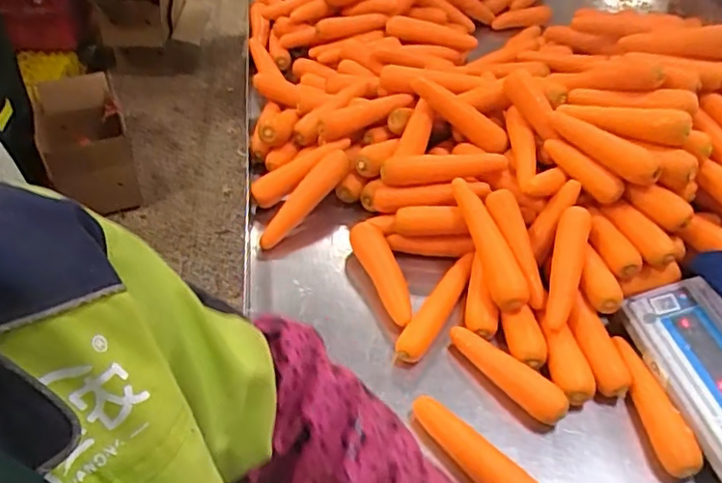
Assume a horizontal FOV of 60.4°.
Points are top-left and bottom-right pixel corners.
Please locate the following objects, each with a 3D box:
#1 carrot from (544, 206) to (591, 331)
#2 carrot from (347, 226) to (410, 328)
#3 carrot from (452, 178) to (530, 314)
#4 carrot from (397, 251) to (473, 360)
[{"bbox_3d":[0.255,0.034,0.771,0.037,0.026,0.161,14,72,9],"label":"carrot"},{"bbox_3d":[0.032,0.041,0.820,0.043,0.031,0.164,-14,48,-18],"label":"carrot"},{"bbox_3d":[0.163,0.001,0.805,0.041,0.036,0.197,-10,59,-14],"label":"carrot"},{"bbox_3d":[0.095,0.082,0.783,0.035,0.033,0.177,27,61,21],"label":"carrot"}]

